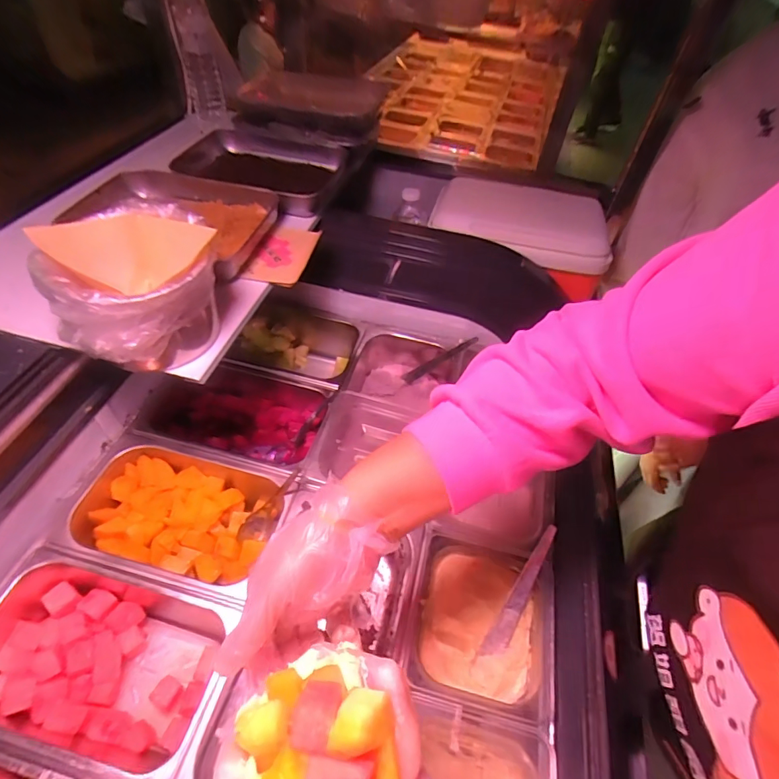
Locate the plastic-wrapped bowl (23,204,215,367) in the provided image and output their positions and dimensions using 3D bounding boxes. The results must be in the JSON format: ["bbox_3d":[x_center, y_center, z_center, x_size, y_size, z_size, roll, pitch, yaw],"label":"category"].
[{"bbox_3d":[-0.260,-0.108,0.469,0.145,0.115,0.158,3,50,-3],"label":"plastic-wrapped bowl"}]

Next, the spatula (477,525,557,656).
[{"bbox_3d":[0.157,0.237,0.522,0.022,0.009,0.166,29,76,18],"label":"spatula"}]

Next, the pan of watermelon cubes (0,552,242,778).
[{"bbox_3d":[-0.305,0.295,0.480,0.263,0.089,0.155,14,50,6],"label":"pan of watermelon cubes"}]

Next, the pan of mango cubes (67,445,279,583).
[{"bbox_3d":[-0.271,0.175,0.577,0.235,0.086,0.151,9,49,2],"label":"pan of mango cubes"}]

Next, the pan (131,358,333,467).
[{"bbox_3d":[-0.229,0.046,0.680,0.251,0.087,0.168,11,50,4],"label":"pan"}]

